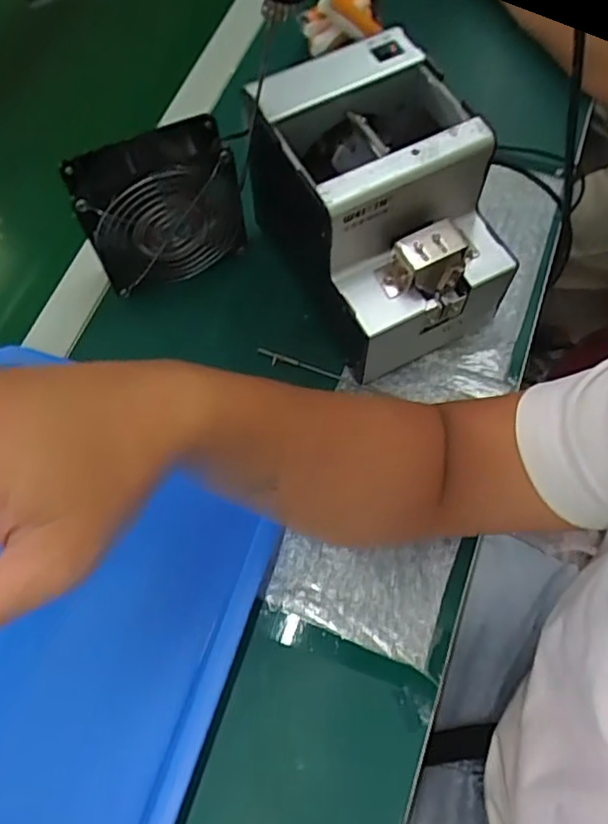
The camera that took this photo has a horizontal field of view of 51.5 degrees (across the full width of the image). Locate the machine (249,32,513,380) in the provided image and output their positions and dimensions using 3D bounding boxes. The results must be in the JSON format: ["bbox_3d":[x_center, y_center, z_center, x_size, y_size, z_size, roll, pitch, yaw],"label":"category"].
[{"bbox_3d":[0.048,-0.151,0.464,0.130,0.147,0.187,-28,67,-9],"label":"machine"}]

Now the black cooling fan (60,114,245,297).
[{"bbox_3d":[-0.109,-0.151,0.495,0.113,0.131,0.043,-24,66,-8],"label":"black cooling fan"}]

